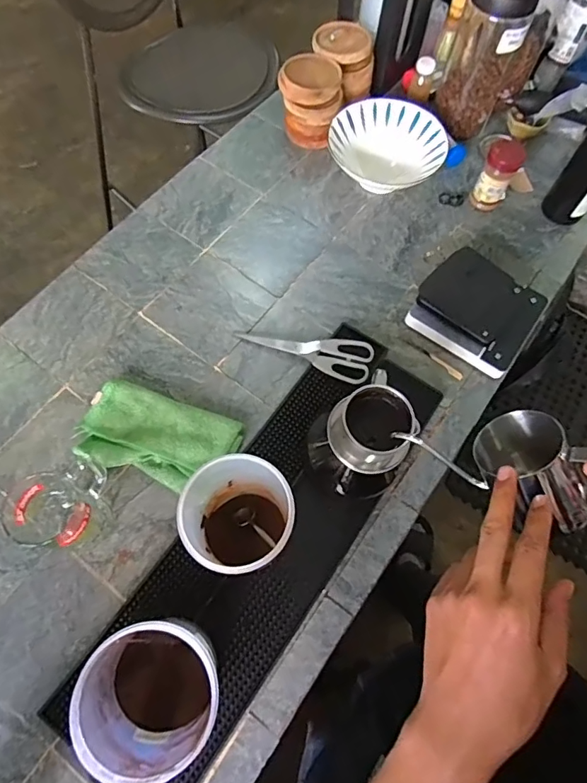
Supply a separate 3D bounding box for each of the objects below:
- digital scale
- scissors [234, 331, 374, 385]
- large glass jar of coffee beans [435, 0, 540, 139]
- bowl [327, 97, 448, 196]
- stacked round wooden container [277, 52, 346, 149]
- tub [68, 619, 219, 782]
[{"bbox_3d":[0.272,-0.124,0.702,0.164,0.053,0.147,36,71,12],"label":"digital scale"},{"bbox_3d":[0.018,-0.069,0.692,0.196,0.024,0.066,24,69,8],"label":"scissors"},{"bbox_3d":[0.332,-0.572,0.784,0.140,0.227,0.150,20,67,6],"label":"large glass jar of coffee beans"},{"bbox_3d":[0.156,-0.403,0.809,0.186,0.069,0.169,20,68,6],"label":"bowl"},{"bbox_3d":[0.030,-0.494,0.828,0.105,0.105,0.108,1,68,-1],"label":"stacked round wooden container"},{"bbox_3d":[-0.125,0.281,0.460,0.114,0.146,0.111,1,68,-1],"label":"tub"}]

